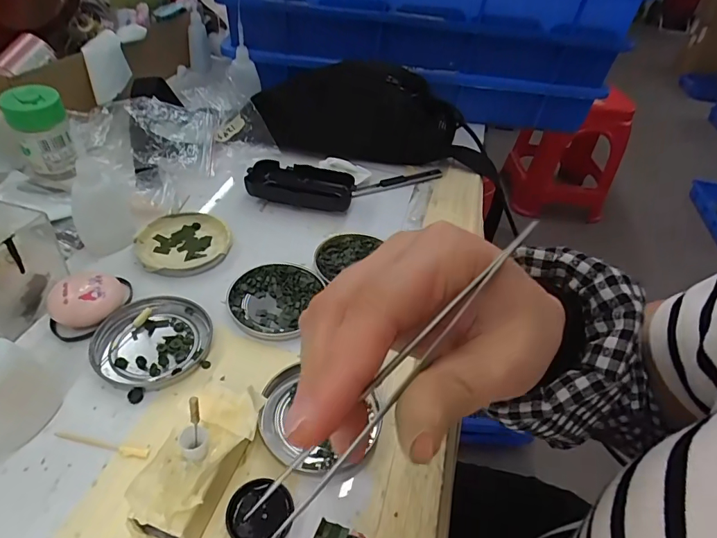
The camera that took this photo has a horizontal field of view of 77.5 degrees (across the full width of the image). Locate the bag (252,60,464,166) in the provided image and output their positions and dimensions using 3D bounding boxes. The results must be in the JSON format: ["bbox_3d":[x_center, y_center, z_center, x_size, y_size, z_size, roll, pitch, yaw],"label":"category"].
[{"bbox_3d":[-0.006,-0.206,0.557,0.259,0.098,0.111,8,42,0],"label":"bag"}]

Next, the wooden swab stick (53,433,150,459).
[{"bbox_3d":[-0.155,0.106,0.268,0.058,0.004,0.007,10,43,2],"label":"wooden swab stick"}]

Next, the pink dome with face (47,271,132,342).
[{"bbox_3d":[-0.200,0.024,0.334,0.057,0.023,0.045,-24,51,-30],"label":"pink dome with face"}]

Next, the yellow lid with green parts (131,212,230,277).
[{"bbox_3d":[-0.159,-0.026,0.404,0.078,0.007,0.080,4,43,-4],"label":"yellow lid with green parts"}]

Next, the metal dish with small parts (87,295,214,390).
[{"bbox_3d":[-0.149,0.051,0.326,0.075,0.007,0.080,4,43,-4],"label":"metal dish with small parts"}]

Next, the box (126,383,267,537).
[{"bbox_3d":[-0.086,0.108,0.248,0.043,0.042,0.086,14,43,7],"label":"box"}]

